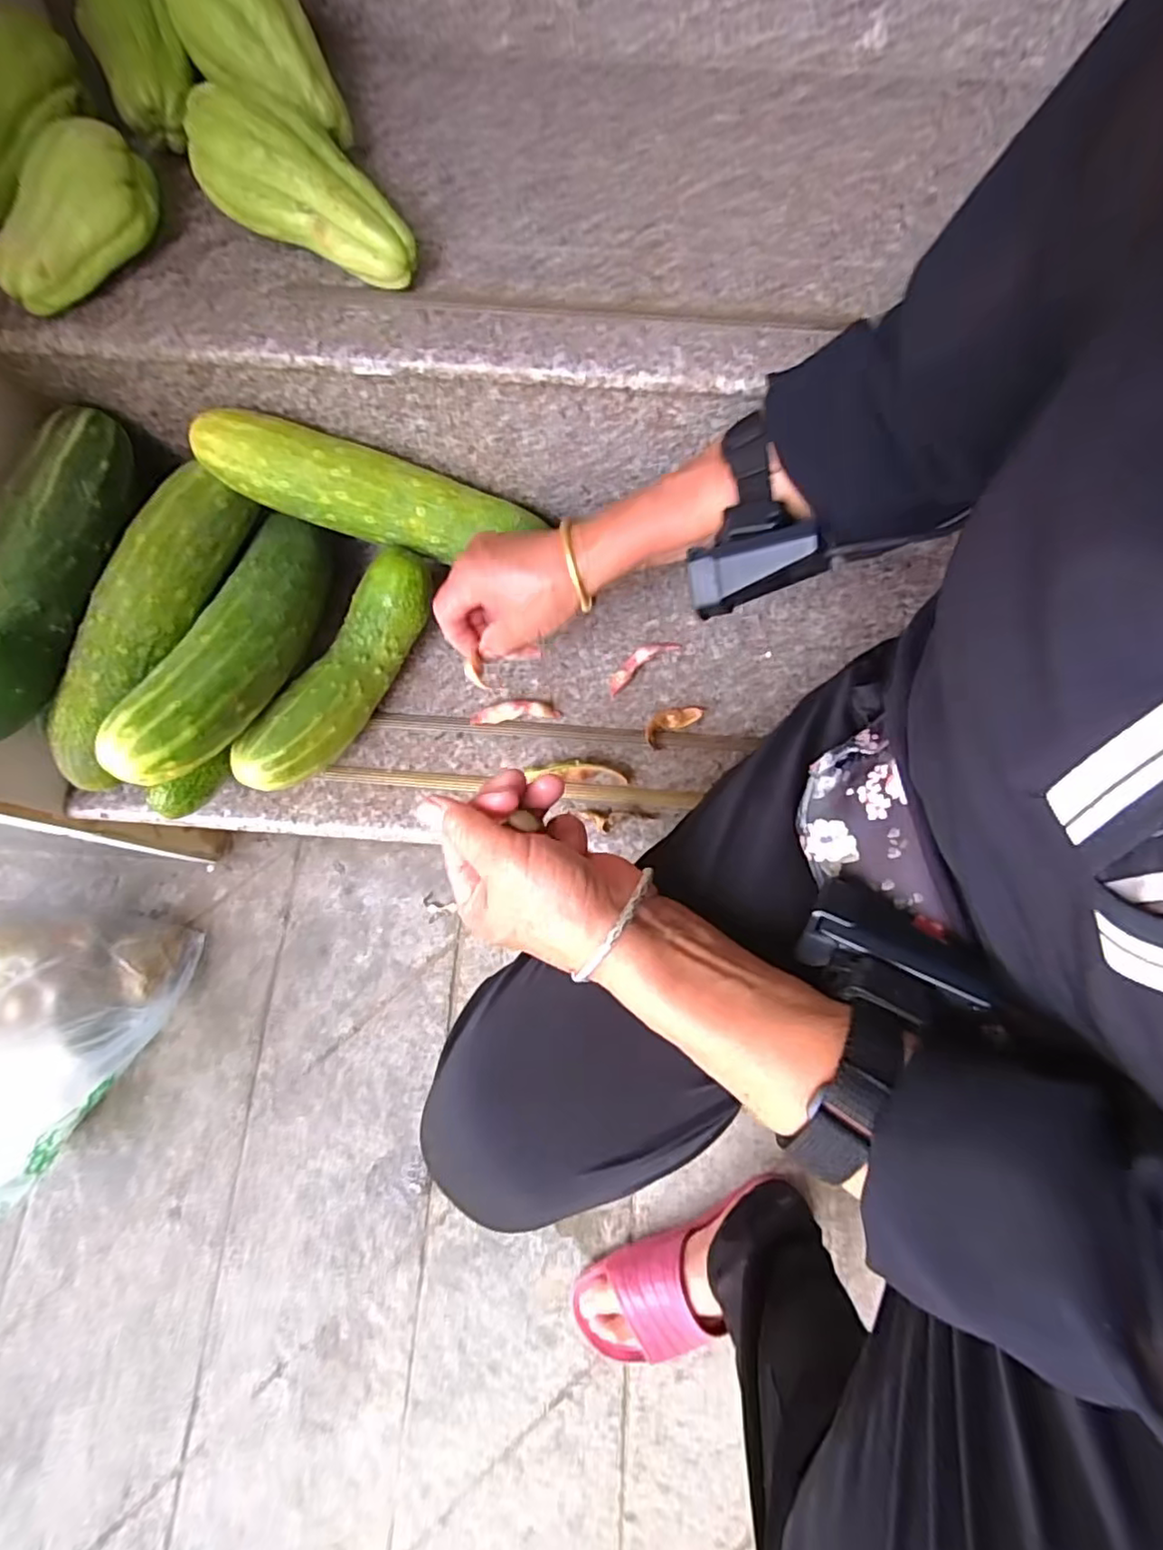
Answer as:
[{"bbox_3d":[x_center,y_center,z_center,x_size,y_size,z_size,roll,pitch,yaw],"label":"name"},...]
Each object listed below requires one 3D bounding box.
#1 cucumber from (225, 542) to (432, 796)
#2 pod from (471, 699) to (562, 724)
[{"bbox_3d":[-0.176,-0.071,0.474,0.047,0.078,0.197,29,77,7],"label":"cucumber"},{"bbox_3d":[-0.053,-0.051,0.501,0.070,0.013,0.018,-8,73,-2],"label":"pod"}]

